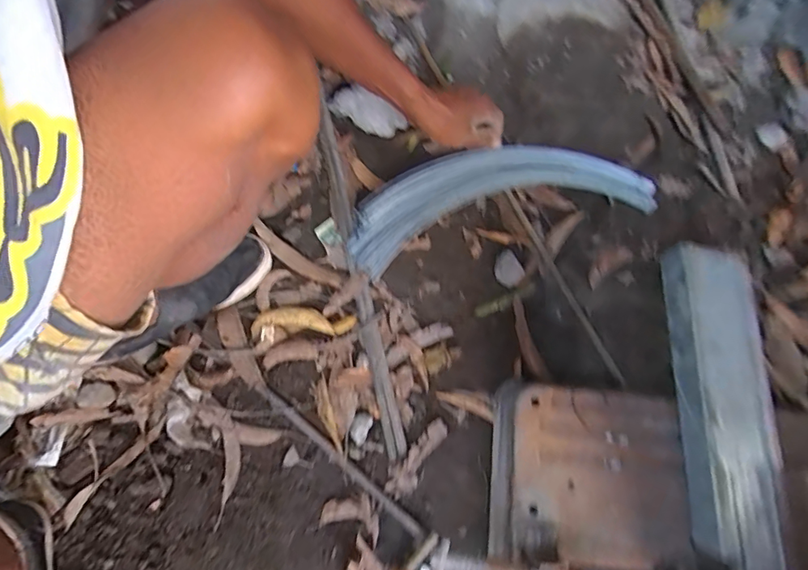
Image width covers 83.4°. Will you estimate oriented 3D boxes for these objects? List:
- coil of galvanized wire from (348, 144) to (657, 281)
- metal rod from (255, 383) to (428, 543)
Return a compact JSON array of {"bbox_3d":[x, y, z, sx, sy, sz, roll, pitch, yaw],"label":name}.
[{"bbox_3d":[0.137,-0.133,0.649,0.446,0.059,0.139,-13,69,-7],"label":"coil of galvanized wire"},{"bbox_3d":[-0.080,0.208,0.544,0.262,0.010,0.013,38,71,13],"label":"metal rod"}]

